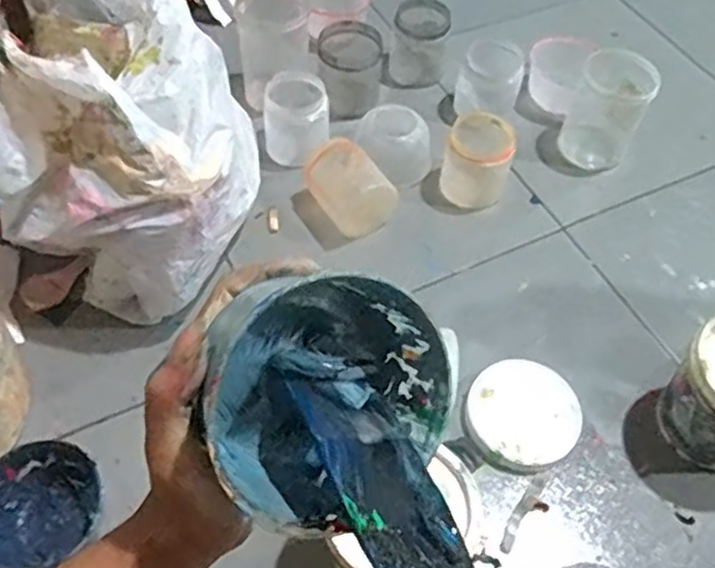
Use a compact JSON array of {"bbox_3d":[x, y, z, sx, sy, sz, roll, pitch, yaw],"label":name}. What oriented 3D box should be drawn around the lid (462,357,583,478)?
[{"bbox_3d":[0.172,0.138,0.752,0.112,0.023,0.124,35,60,20],"label":"lid"}]

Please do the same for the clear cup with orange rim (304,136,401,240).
[{"bbox_3d":[-0.010,-0.115,0.894,0.080,0.075,0.107,-36,64,-25],"label":"clear cup with orange rim"}]

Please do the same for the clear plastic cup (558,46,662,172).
[{"bbox_3d":[0.335,-0.236,0.959,0.092,0.127,0.095,2,55,-2],"label":"clear plastic cup"}]

